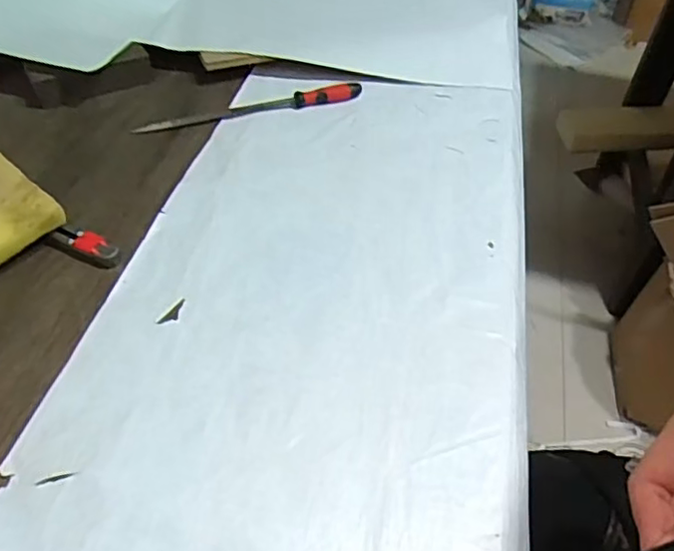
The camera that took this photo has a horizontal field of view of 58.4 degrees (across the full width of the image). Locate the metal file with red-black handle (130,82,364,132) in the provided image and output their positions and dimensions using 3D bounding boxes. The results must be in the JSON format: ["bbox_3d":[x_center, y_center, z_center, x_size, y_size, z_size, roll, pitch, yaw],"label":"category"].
[{"bbox_3d":[-0.070,-0.144,0.510,0.190,0.011,0.016,-12,50,-14],"label":"metal file with red-black handle"}]

